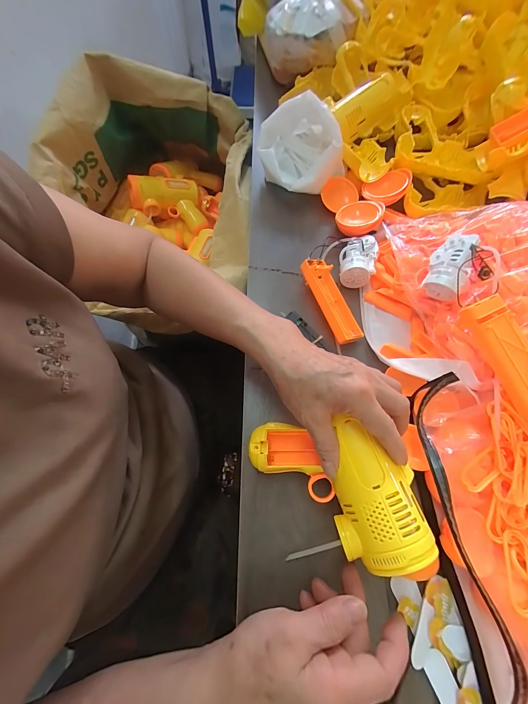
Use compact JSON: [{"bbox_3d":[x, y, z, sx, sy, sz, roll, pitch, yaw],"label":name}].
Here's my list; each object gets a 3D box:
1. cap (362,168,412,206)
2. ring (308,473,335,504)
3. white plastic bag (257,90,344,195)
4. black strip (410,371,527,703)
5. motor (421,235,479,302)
[{"bbox_3d":[0.177,-0.231,0.389,0.062,0.022,0.047,-27,58,20],"label":"cap"},{"bbox_3d":[0.052,0.124,0.249,0.023,0.004,0.025,-2,72,5],"label":"ring"},{"bbox_3d":[0.051,-0.284,0.380,0.115,0.067,0.112,-11,69,-5],"label":"white plastic bag"},{"bbox_3d":[0.159,0.148,0.225,0.042,0.043,0.255,-2,69,-2],"label":"black strip"},{"bbox_3d":[0.199,-0.091,0.290,0.039,0.036,0.067,26,71,9],"label":"motor"}]

